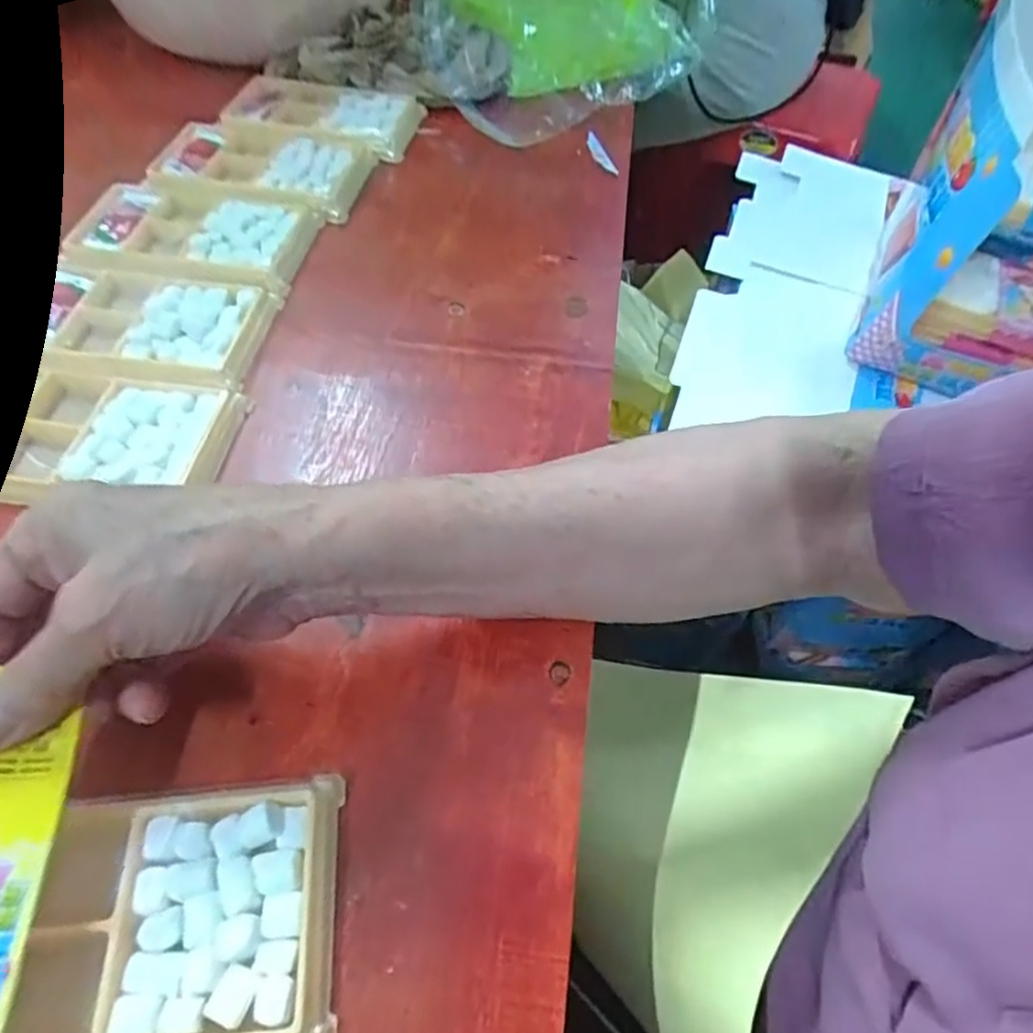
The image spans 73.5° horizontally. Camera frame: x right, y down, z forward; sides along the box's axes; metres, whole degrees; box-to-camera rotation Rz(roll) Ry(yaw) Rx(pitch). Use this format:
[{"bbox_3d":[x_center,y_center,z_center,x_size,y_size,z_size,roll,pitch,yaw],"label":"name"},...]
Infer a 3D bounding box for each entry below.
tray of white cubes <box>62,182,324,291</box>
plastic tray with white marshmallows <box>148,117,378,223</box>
[{"bbox_3d":[-0.196,-0.171,0.414,0.134,0.013,0.081,9,55,2],"label":"tray of white cubes"},{"bbox_3d":[-0.166,-0.234,0.458,0.127,0.013,0.079,10,55,2],"label":"plastic tray with white marshmallows"}]

